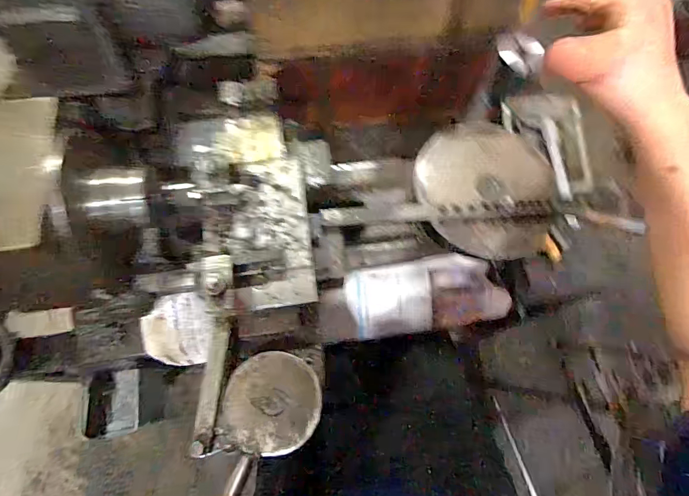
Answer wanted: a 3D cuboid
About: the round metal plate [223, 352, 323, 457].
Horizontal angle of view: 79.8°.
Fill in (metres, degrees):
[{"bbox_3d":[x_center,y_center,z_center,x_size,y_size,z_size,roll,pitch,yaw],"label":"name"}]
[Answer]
[{"bbox_3d":[-0.074,0.160,0.425,0.098,0.014,0.097,-2,69,-2],"label":"round metal plate"}]

